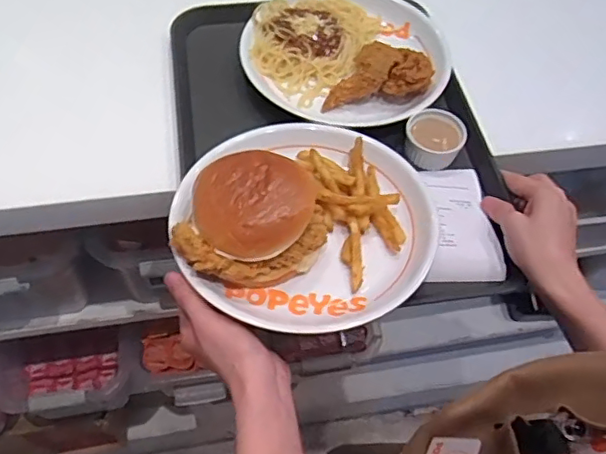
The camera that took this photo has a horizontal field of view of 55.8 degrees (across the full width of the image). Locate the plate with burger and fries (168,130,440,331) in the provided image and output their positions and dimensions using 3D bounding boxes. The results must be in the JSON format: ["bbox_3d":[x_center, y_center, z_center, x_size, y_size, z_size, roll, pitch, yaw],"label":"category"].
[{"bbox_3d":[0.010,-0.019,0.474,0.201,0.084,0.211,-1,52,1],"label":"plate with burger and fries"}]

